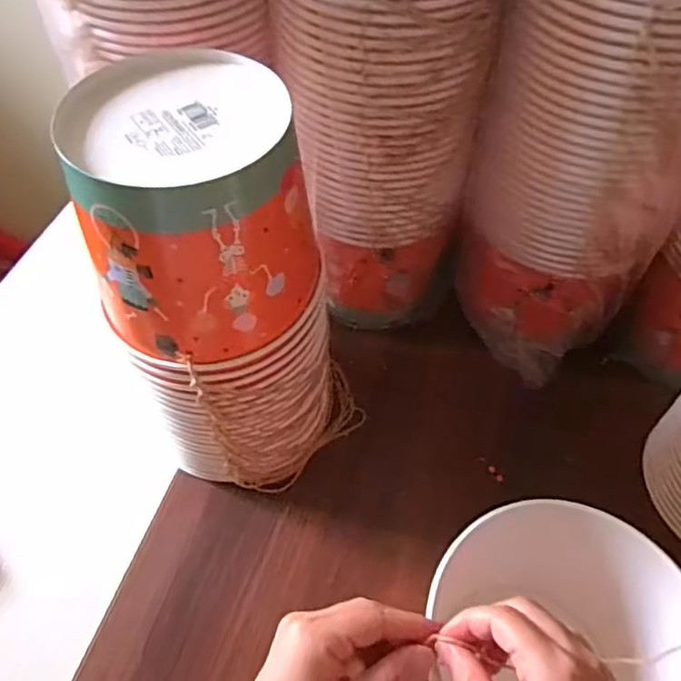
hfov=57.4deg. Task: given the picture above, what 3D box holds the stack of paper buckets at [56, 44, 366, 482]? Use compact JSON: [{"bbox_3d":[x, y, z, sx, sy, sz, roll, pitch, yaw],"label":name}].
[{"bbox_3d":[-0.088,-0.023,0.463,0.139,0.304,0.148,-37,62,-23],"label":"stack of paper buckets"}]

